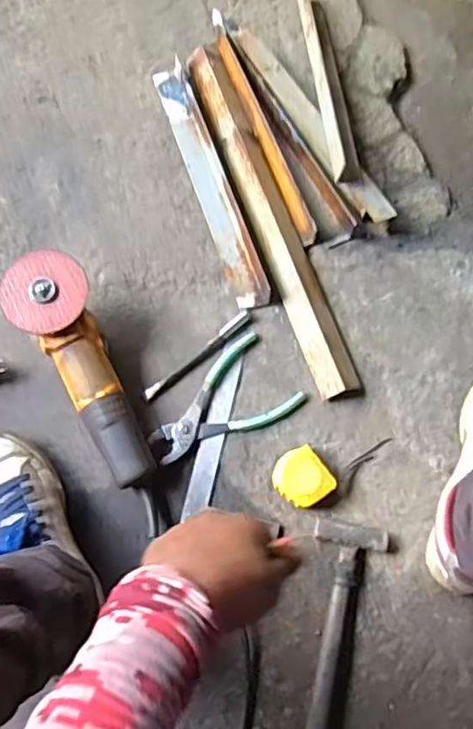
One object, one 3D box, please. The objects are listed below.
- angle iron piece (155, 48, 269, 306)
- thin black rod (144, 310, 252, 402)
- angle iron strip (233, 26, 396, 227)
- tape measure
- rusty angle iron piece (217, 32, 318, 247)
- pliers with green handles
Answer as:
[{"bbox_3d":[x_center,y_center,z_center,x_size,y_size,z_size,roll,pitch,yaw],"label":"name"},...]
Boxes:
[{"bbox_3d":[-0.037,-0.254,0.847,0.046,0.028,0.392,-18,75,-6],"label":"angle iron piece"},{"bbox_3d":[-0.048,-0.012,0.772,0.164,0.015,0.015,-39,78,-11],"label":"thin black rod"},{"bbox_3d":[0.100,-0.335,0.860,0.056,0.042,0.367,-31,77,-9],"label":"angle iron strip"},{"bbox_3d":[0.077,0.133,0.717,0.059,0.035,0.066,-42,79,-12],"label":"tape measure"},{"bbox_3d":[0.042,-0.320,0.865,0.025,0.029,0.346,-19,75,-6],"label":"rusty angle iron piece"},{"bbox_3d":[-0.018,0.054,0.752,0.181,0.013,0.110,-38,78,-11],"label":"pliers with green handles"}]

